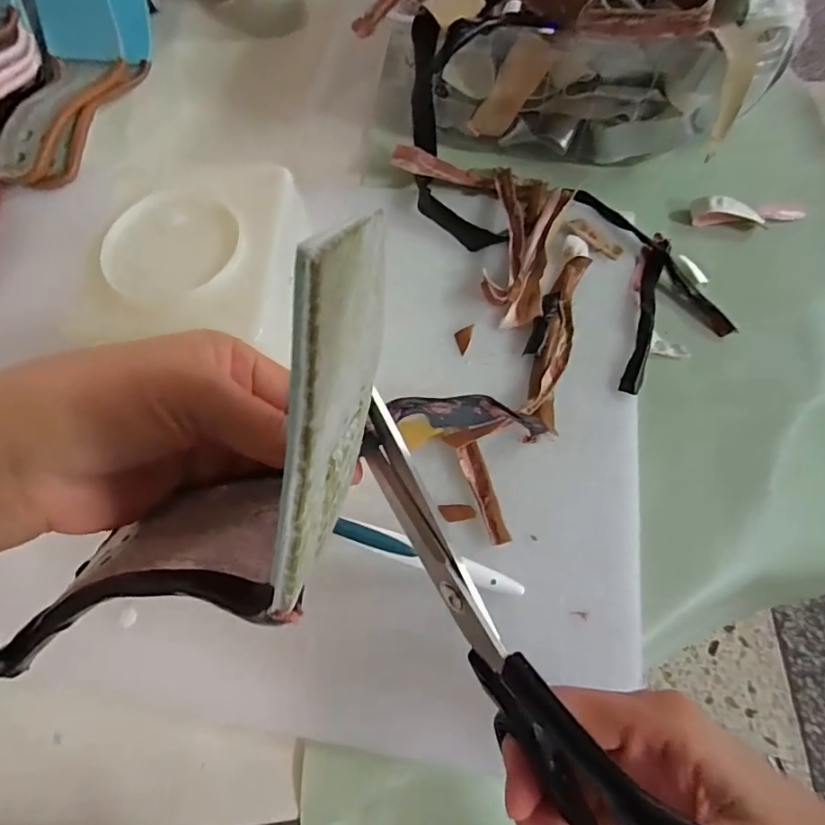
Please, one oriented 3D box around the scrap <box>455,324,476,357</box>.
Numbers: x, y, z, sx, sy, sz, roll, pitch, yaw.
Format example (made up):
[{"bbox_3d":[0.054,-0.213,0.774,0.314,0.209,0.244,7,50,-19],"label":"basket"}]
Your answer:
[{"bbox_3d":[0.034,-0.051,0.341,0.011,0.004,0.024,18,67,9],"label":"scrap"}]

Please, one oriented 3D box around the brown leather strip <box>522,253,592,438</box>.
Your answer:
[{"bbox_3d":[0.095,-0.050,0.333,0.022,0.009,0.138,15,67,7],"label":"brown leather strip"}]

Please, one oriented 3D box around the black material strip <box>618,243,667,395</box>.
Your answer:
[{"bbox_3d":[0.158,-0.068,0.342,0.014,0.008,0.128,18,67,9],"label":"black material strip"}]

